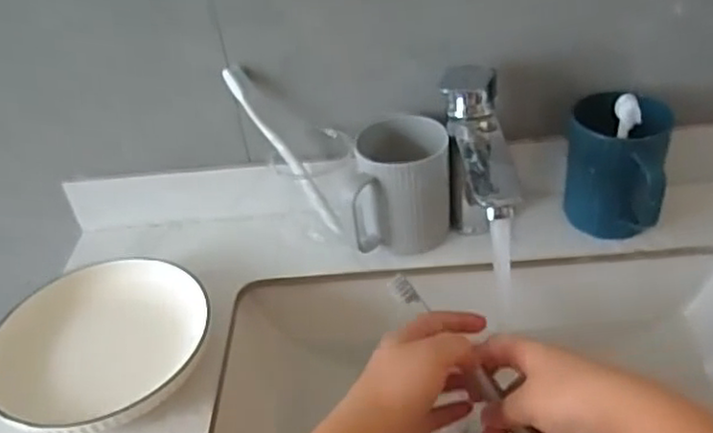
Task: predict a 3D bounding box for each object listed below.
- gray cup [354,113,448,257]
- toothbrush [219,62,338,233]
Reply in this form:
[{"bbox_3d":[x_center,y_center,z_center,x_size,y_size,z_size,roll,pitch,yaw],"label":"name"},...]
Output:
[{"bbox_3d":[0.039,-0.027,0.620,0.091,0.096,0.084,-6,38,0],"label":"gray cup"},{"bbox_3d":[-0.066,-0.058,0.624,0.011,0.179,0.013,-19,20,48],"label":"toothbrush"}]

